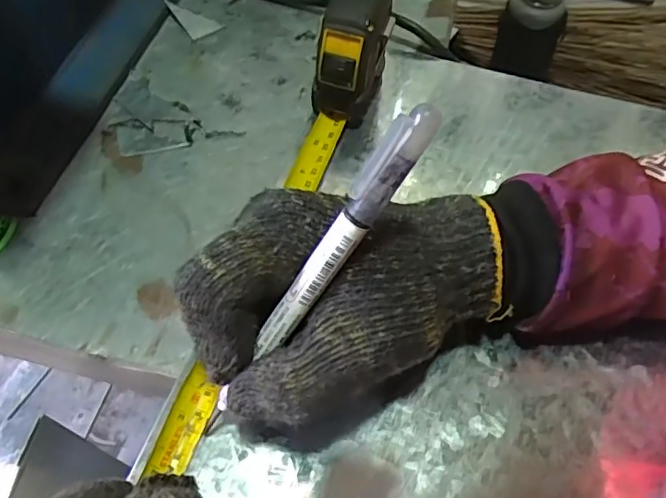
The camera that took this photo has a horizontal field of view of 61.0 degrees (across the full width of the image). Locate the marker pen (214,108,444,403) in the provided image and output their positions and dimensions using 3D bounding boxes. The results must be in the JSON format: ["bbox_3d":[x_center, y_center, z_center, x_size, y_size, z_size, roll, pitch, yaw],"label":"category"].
[{"bbox_3d":[-0.008,0.010,0.205,0.010,0.142,0.009,47,26,24],"label":"marker pen"}]

